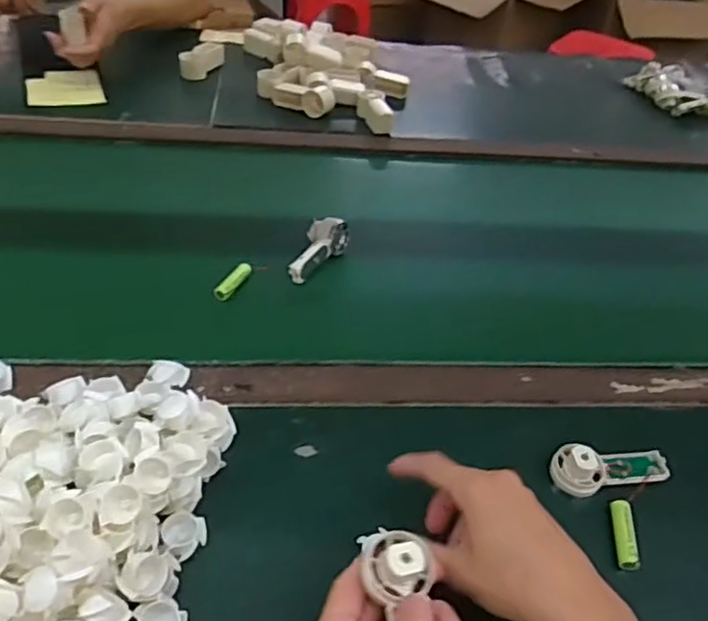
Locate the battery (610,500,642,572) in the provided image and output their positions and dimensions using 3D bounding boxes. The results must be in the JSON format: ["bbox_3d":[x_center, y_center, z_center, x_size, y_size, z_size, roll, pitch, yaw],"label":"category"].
[{"bbox_3d":[0.198,0.162,0.465,0.013,0.016,0.052,10,43,3],"label":"battery"}]

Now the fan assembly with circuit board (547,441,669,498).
[{"bbox_3d":[0.200,0.121,0.499,0.088,0.029,0.038,-3,44,-10],"label":"fan assembly with circuit board"}]

